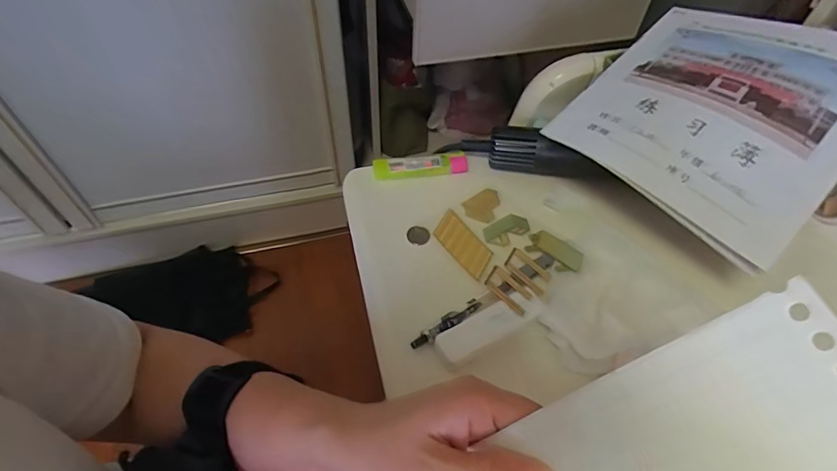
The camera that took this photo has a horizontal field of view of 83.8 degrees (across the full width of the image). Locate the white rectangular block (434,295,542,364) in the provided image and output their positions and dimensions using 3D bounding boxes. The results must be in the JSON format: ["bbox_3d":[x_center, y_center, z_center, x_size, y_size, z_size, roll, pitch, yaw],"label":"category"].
[{"bbox_3d":[0.047,0.059,0.309,0.073,0.009,0.021,-21,57,-17],"label":"white rectangular block"}]

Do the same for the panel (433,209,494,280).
[{"bbox_3d":[0.035,0.005,0.362,0.028,0.004,0.062,-28,60,-22],"label":"panel"}]

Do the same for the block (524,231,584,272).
[{"bbox_3d":[0.103,0.011,0.352,0.025,0.008,0.044,-33,61,-24],"label":"block"}]

